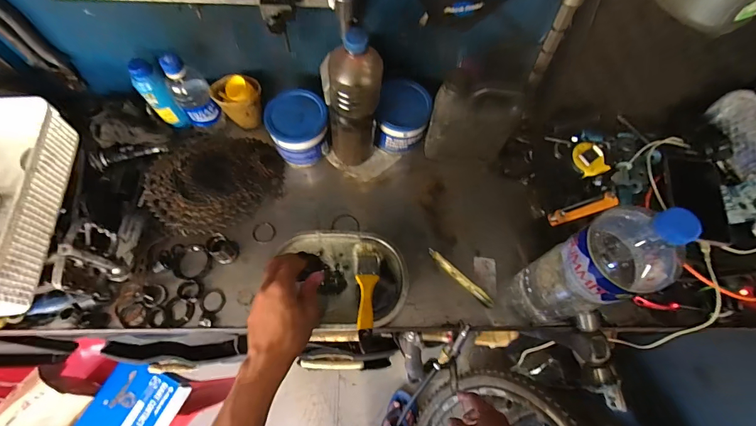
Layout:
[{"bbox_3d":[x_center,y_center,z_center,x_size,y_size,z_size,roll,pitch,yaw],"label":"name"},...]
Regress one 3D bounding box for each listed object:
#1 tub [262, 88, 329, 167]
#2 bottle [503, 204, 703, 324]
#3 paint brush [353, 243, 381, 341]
[{"bbox_3d":[-0.138,-0.145,0.644,0.103,0.098,0.094,-13,67,-7],"label":"tub"},{"bbox_3d":[0.250,0.075,0.445,0.088,0.304,0.092,-23,69,-11],"label":"bottle"},{"bbox_3d":[-0.014,0.116,0.566,0.041,0.025,0.147,-4,67,-3],"label":"paint brush"}]

